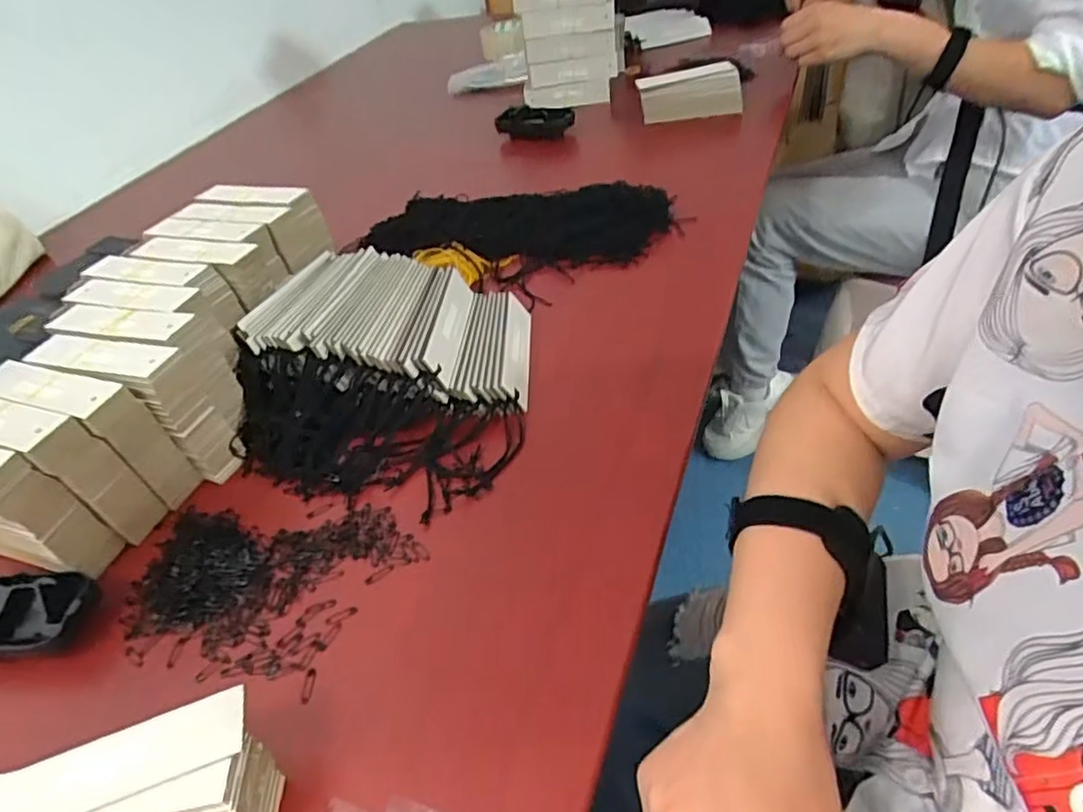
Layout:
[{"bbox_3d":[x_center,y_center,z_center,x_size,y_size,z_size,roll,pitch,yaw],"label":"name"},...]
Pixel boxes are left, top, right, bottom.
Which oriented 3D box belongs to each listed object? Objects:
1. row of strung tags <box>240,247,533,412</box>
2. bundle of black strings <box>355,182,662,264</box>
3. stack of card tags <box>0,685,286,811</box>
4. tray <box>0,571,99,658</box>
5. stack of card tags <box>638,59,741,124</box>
[{"bbox_3d":[-0.115,-0.071,0.533,0.238,0.047,0.135,13,49,18],"label":"row of strung tags"},{"bbox_3d":[-0.027,-0.195,0.673,0.303,0.035,0.103,5,47,11],"label":"bundle of black strings"},{"bbox_3d":[-0.190,0.185,0.298,0.129,0.060,0.062,-15,41,-6],"label":"stack of card tags"},{"bbox_3d":[-0.335,0.132,0.403,0.104,0.026,0.048,-2,46,5],"label":"tray"},{"bbox_3d":[0.201,-0.423,0.874,0.134,0.053,0.054,-12,42,1],"label":"stack of card tags"}]

